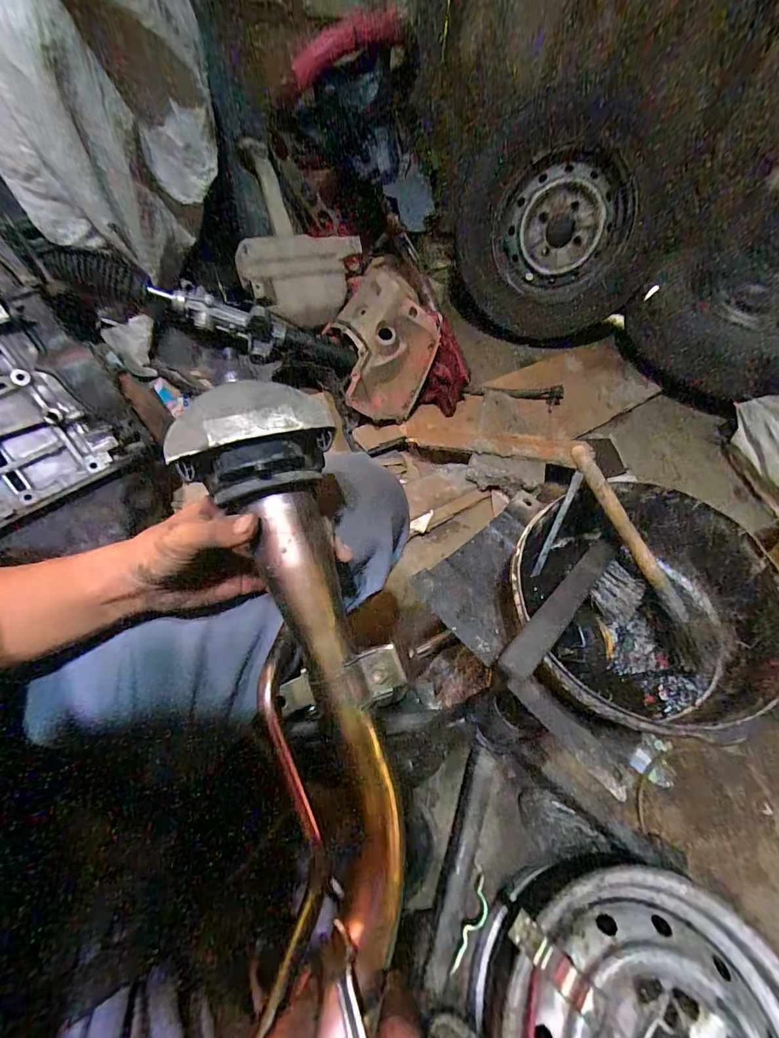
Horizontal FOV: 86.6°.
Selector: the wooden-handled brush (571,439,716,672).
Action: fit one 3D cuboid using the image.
[{"bbox_3d":[0.205,0.032,0.337,0.028,0.021,0.208,-34,95,-23],"label":"wooden-handled brush"}]

